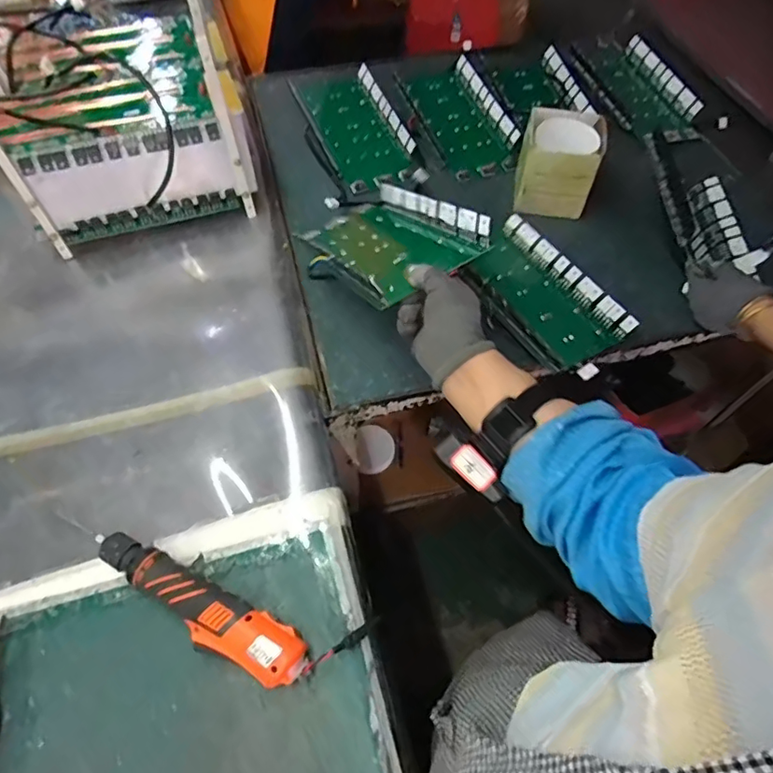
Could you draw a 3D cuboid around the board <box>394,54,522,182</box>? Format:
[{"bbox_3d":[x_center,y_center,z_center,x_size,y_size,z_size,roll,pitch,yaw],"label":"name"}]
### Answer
[{"bbox_3d":[0.122,-0.477,0.952,0.145,0.036,0.300,-16,60,-10],"label":"board"}]

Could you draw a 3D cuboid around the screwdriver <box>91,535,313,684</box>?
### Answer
[{"bbox_3d":[-0.183,0.209,0.520,0.238,0.038,0.051,24,62,13],"label":"screwdriver"}]

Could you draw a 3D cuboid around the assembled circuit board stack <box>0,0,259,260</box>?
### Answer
[{"bbox_3d":[-0.368,-0.390,0.789,0.294,0.193,0.287,-14,60,-9],"label":"assembled circuit board stack"}]

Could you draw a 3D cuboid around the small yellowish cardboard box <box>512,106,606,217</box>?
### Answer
[{"bbox_3d":[0.260,-0.342,0.823,0.115,0.108,0.113,15,60,8],"label":"small yellowish cardboard box"}]

